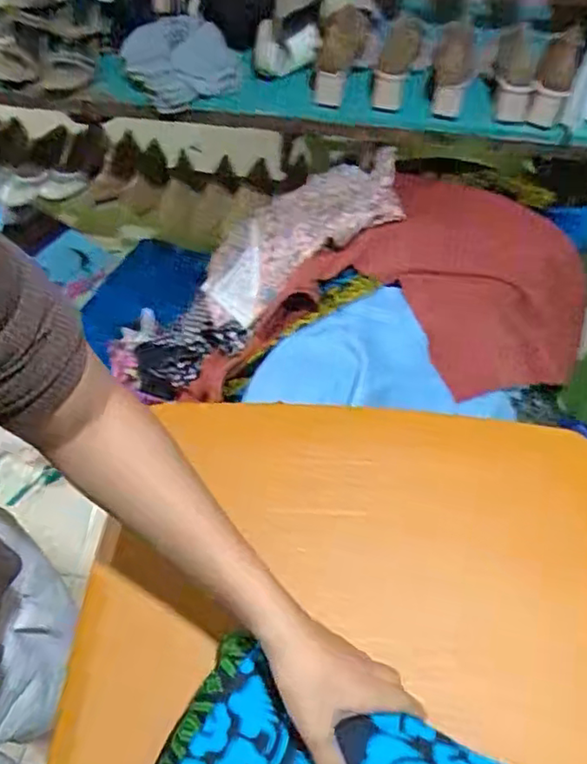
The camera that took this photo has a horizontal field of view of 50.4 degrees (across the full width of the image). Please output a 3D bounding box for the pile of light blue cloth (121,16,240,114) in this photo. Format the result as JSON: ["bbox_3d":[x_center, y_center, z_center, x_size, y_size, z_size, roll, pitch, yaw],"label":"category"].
[{"bbox_3d":[-0.198,-0.565,1.102,0.184,0.067,0.184,0,60,0],"label":"pile of light blue cloth"}]

